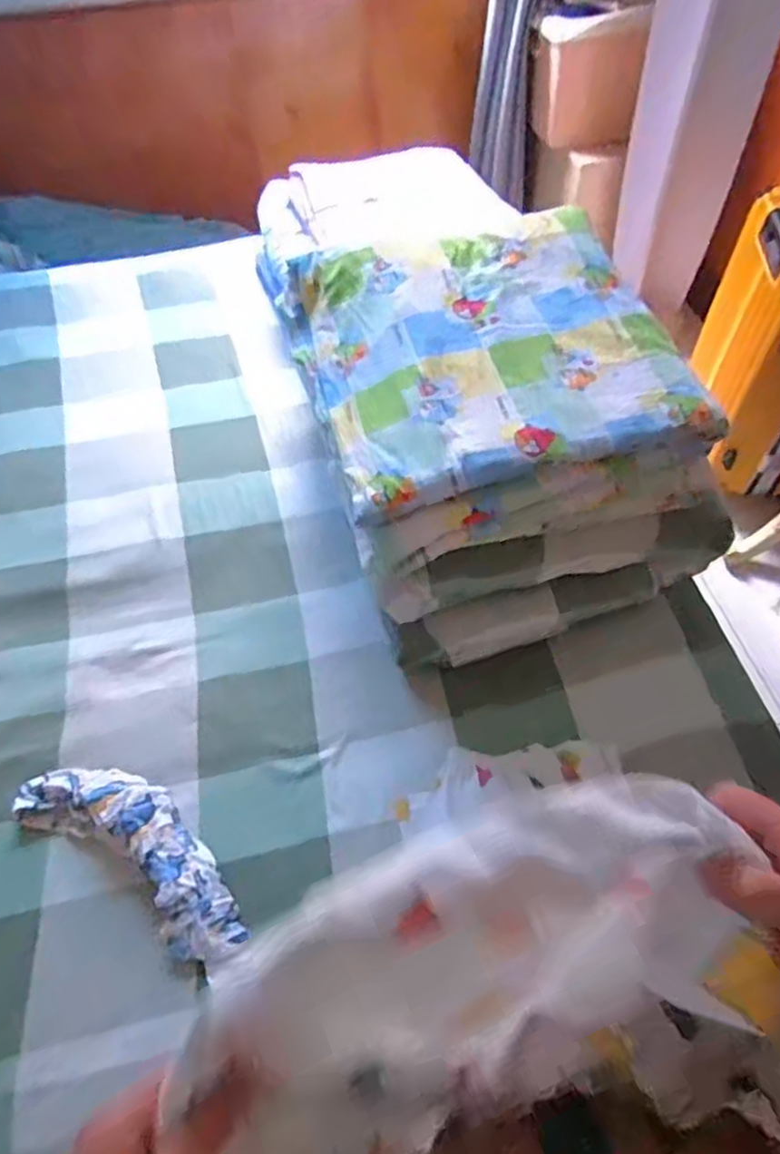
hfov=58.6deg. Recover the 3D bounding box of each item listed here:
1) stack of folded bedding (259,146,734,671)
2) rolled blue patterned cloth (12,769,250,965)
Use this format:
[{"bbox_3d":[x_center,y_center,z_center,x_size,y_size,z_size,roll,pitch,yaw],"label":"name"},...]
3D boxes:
[{"bbox_3d":[0.165,-0.252,1.108,0.538,0.276,0.628,-15,56,-9],"label":"stack of folded bedding"},{"bbox_3d":[-0.333,0.352,0.918,0.369,0.065,0.135,30,61,17],"label":"rolled blue patterned cloth"}]

